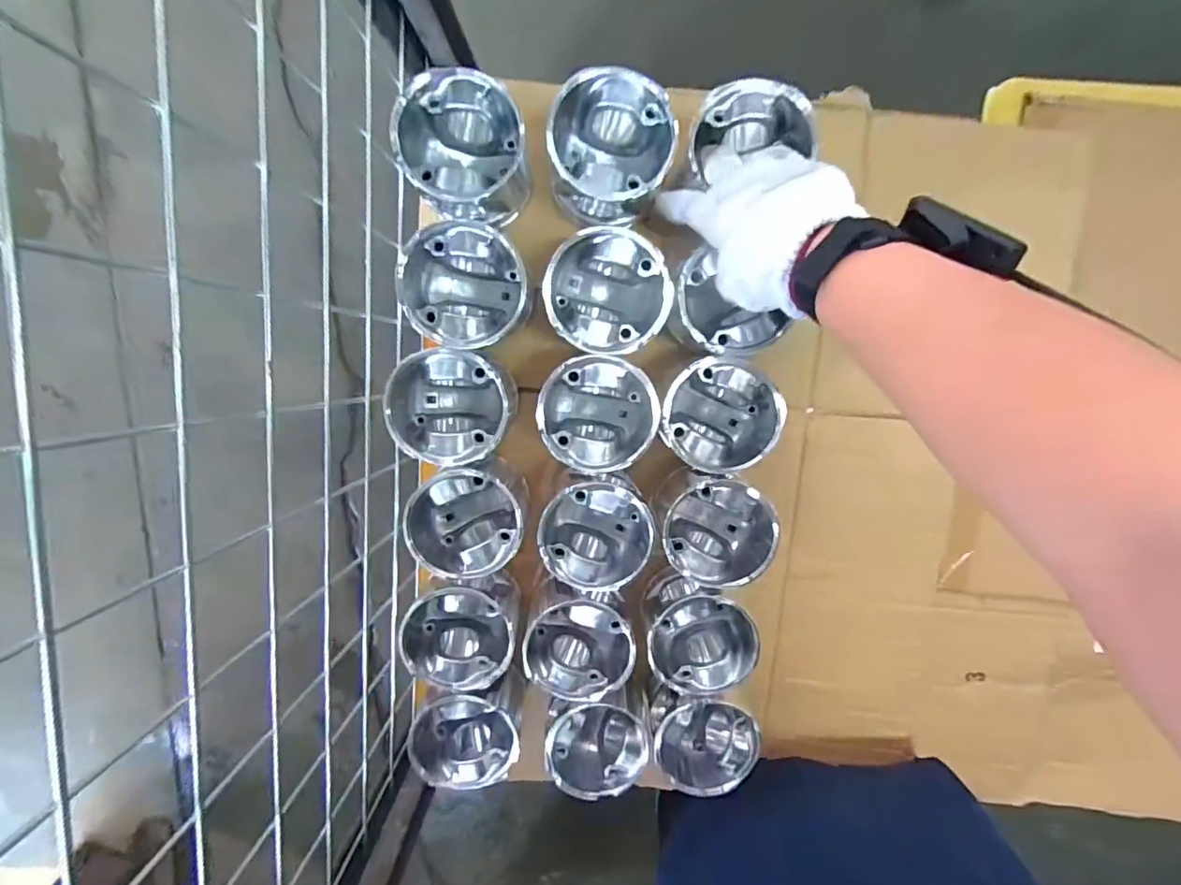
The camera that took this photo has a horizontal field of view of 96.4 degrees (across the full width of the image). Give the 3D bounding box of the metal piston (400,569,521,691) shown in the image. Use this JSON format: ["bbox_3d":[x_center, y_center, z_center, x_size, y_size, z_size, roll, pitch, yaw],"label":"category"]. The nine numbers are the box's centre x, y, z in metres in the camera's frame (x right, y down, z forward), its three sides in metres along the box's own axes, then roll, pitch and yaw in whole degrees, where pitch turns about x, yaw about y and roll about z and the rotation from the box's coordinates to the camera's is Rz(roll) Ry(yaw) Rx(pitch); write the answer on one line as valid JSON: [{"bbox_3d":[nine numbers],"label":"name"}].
[{"bbox_3d":[-0.112,0.160,0.469,0.091,0.064,0.091,0,99,1],"label":"metal piston"}]

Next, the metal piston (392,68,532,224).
[{"bbox_3d":[-0.096,-0.221,0.413,0.085,0.088,0.093,0,99,1],"label":"metal piston"}]

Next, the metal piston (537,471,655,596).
[{"bbox_3d":[0.006,0.073,0.458,0.091,0.062,0.096,0,99,1],"label":"metal piston"}]

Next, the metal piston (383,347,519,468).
[{"bbox_3d":[-0.111,-0.031,0.439,0.092,0.071,0.090,0,99,1],"label":"metal piston"}]

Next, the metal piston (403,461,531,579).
[{"bbox_3d":[-0.104,0.061,0.459,0.094,0.080,0.086,0,99,1],"label":"metal piston"}]

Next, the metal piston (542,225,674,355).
[{"bbox_3d":[0.014,-0.118,0.426,0.091,0.075,0.089,-10,99,2],"label":"metal piston"}]

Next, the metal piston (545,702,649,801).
[{"bbox_3d":[0.007,0.271,0.488,0.086,0.071,0.088,-11,99,2],"label":"metal piston"}]

